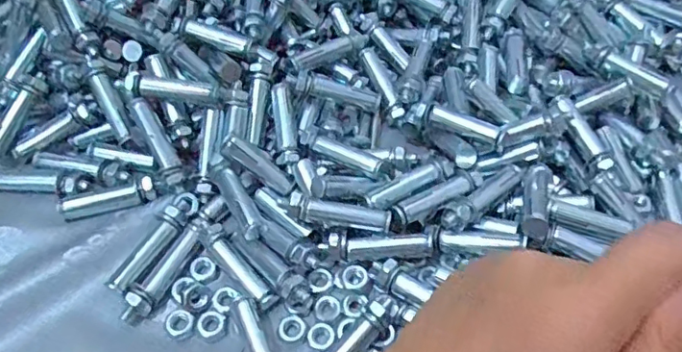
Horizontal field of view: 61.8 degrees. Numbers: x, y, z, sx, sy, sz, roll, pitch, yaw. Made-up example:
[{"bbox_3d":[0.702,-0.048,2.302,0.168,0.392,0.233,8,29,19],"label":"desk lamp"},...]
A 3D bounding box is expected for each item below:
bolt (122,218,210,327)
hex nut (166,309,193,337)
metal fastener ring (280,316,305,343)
[{"bbox_3d":[-0.086,0.044,0.280,0.013,0.008,0.060,25,57,17],"label":"bolt"},{"bbox_3d":[-0.076,0.069,0.269,0.012,0.004,0.012,-28,59,-19],"label":"hex nut"},{"bbox_3d":[-0.023,0.072,0.269,0.012,0.004,0.011,0,54,0],"label":"metal fastener ring"}]

